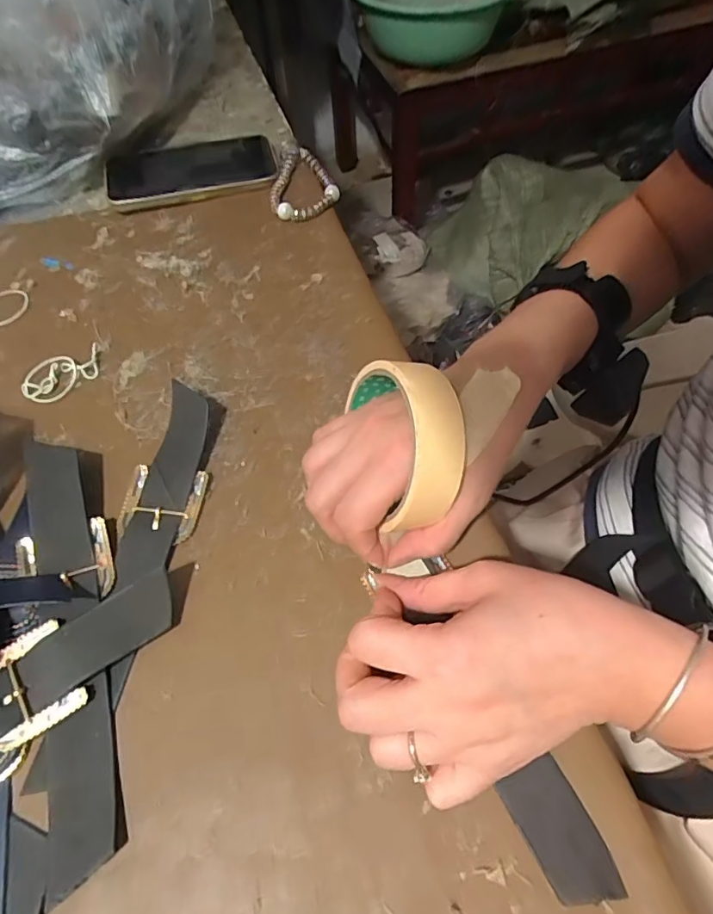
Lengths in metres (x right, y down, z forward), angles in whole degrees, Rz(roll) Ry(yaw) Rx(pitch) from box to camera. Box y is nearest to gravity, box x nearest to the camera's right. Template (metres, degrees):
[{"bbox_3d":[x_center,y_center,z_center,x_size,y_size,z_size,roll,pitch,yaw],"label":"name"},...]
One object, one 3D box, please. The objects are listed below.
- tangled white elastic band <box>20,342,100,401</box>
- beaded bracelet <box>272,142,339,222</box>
[{"bbox_3d":[-0.214,-0.061,0.374,0.053,0.008,0.040,-17,60,-8],"label":"tangled white elastic band"},{"bbox_3d":[-0.046,-0.253,0.475,0.059,0.017,0.095,3,59,4],"label":"beaded bracelet"}]

